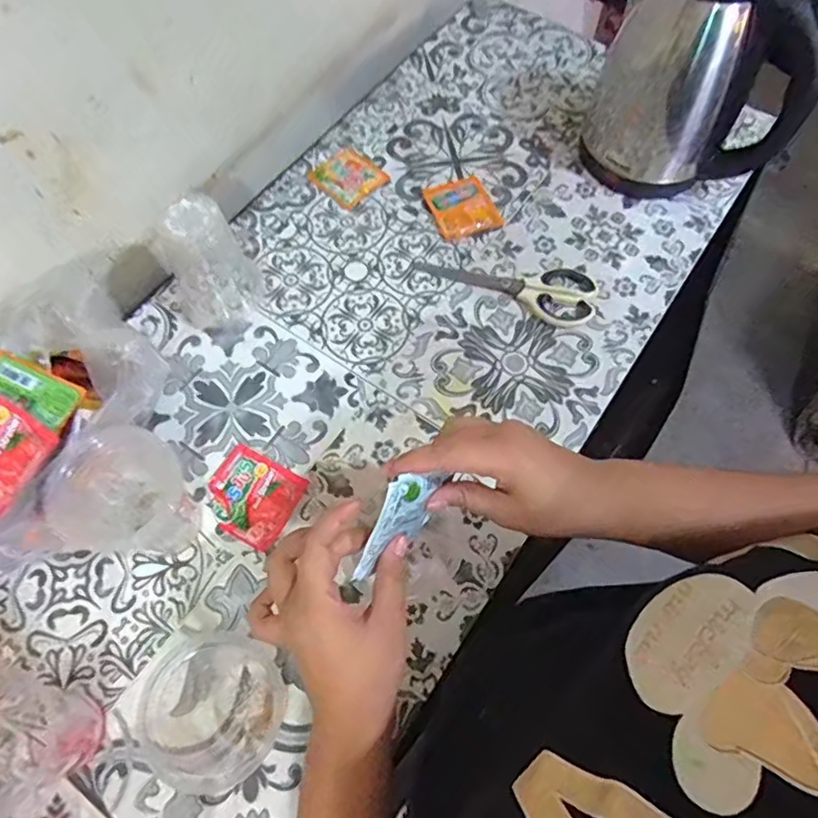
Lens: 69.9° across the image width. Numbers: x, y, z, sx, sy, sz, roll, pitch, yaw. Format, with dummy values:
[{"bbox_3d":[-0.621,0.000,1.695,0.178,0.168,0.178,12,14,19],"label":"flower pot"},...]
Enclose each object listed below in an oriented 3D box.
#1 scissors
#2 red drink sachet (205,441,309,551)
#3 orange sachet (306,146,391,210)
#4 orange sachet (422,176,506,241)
[{"bbox_3d":[0.105,-0.142,0.634,0.192,0.009,0.069,19,67,8],"label":"scissors"},{"bbox_3d":[-0.143,0.078,0.532,0.079,0.005,0.073,27,68,11],"label":"red drink sachet"},{"bbox_3d":[-0.071,-0.277,0.691,0.073,0.011,0.076,-40,72,-17],"label":"orange sachet"},{"bbox_3d":[0.062,-0.234,0.673,0.070,0.012,0.082,-18,67,-8],"label":"orange sachet"}]

